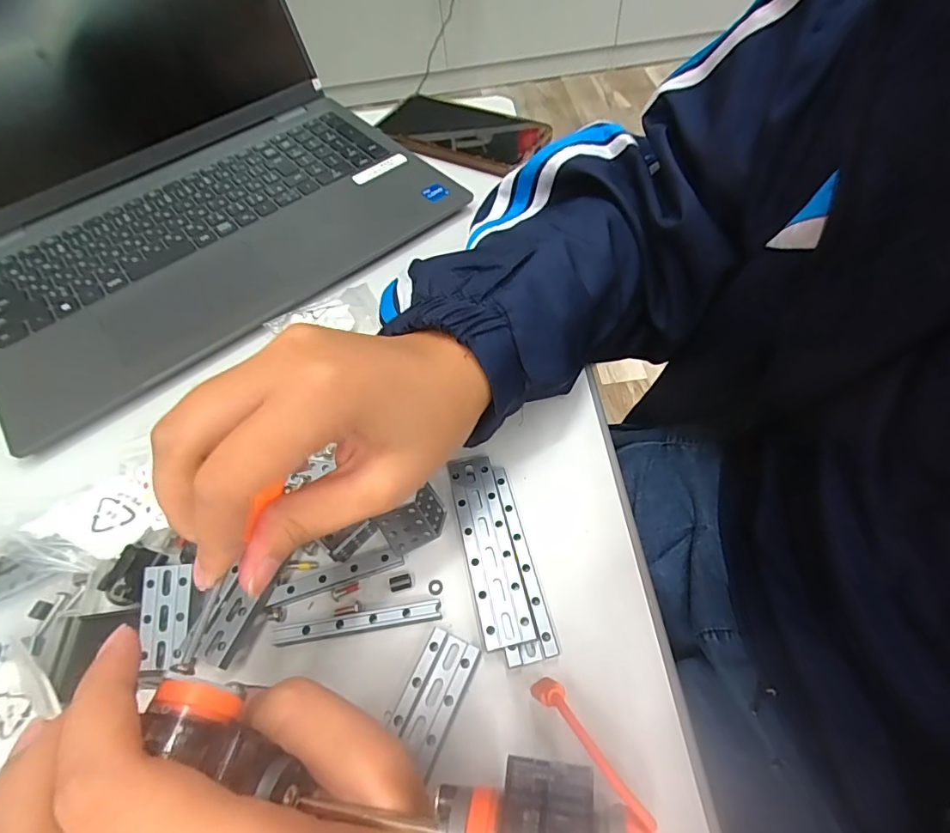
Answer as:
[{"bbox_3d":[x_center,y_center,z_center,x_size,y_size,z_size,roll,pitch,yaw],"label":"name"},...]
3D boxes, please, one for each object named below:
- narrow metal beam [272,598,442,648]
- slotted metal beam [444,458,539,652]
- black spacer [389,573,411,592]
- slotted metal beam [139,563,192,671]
[{"bbox_3d":[-0.056,0.099,0.237,0.079,0.007,0.010,-9,58,-3],"label":"narrow metal beam"},{"bbox_3d":[0.006,0.065,0.250,0.024,0.009,0.095,-12,58,-5],"label":"slotted metal beam"},{"bbox_3d":[-0.037,0.083,0.247,0.011,0.005,0.008,-9,58,-3],"label":"black spacer"},{"bbox_3d":[-0.147,0.095,0.236,0.022,0.004,0.045,-6,74,-1],"label":"slotted metal beam"}]

